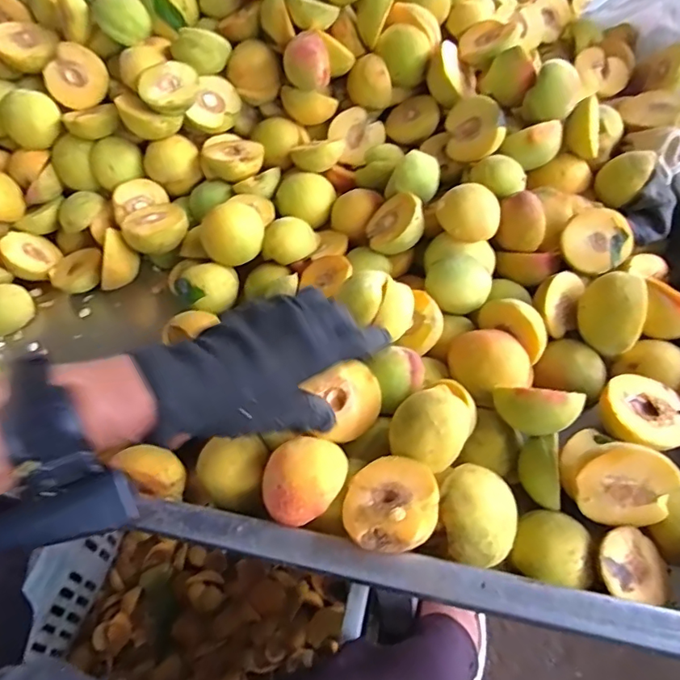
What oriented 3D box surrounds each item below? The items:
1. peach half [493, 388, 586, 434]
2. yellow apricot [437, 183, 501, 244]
[{"bbox_3d":[0.141,0.048,0.362,0.057,0.039,0.023,5,52,11],"label":"peach half"},{"bbox_3d":[0.117,-0.113,0.472,0.055,0.043,0.046,10,53,15],"label":"yellow apricot"}]

